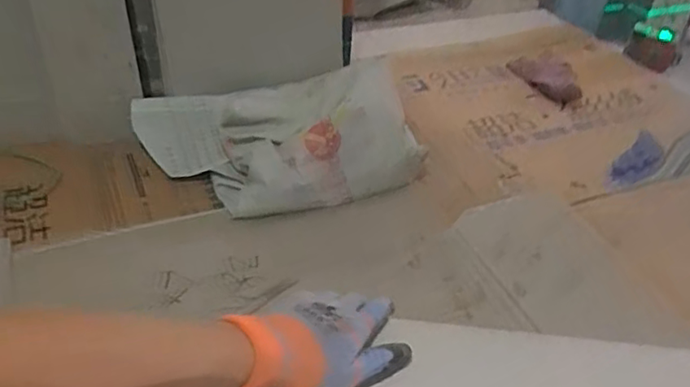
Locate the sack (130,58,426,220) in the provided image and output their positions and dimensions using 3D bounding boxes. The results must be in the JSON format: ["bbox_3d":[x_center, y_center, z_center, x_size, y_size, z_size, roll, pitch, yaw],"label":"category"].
[{"bbox_3d":[-0.137,-0.102,1.244,0.555,0.188,0.246,-7,41,-11],"label":"sack"}]

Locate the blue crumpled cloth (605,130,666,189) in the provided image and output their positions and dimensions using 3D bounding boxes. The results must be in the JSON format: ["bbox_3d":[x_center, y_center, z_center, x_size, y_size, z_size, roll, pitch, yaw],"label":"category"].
[{"bbox_3d":[0.656,-0.068,1.394,0.083,0.018,0.266,31,46,29],"label":"blue crumpled cloth"}]

